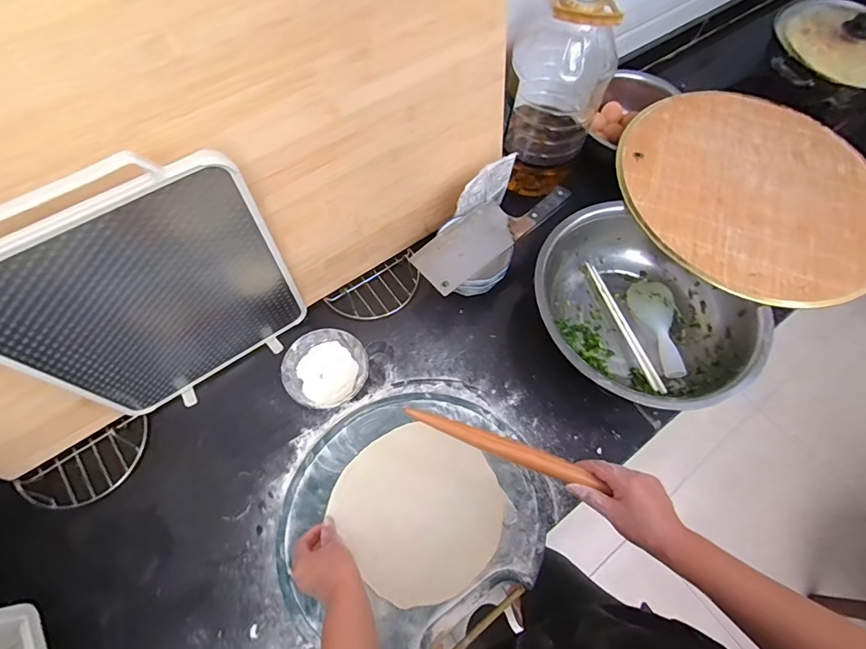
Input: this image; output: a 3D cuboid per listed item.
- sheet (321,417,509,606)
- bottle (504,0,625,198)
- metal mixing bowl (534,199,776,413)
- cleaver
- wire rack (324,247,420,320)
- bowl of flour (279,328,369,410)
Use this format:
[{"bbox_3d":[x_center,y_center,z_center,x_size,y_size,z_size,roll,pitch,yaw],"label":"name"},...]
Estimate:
[{"bbox_3d":[-0.013,0.245,0.592,0.204,0.009,0.207,-32,77,-20],"label":"sheet"},{"bbox_3d":[0.202,-0.387,0.723,0.156,0.340,0.136,15,65,5],"label":"bottle"},{"bbox_3d":[0.308,-0.015,0.691,0.298,0.109,0.320,1,65,-2],"label":"metal mixing bowl"},{"bbox_3d":[0.096,-0.156,0.716,0.276,0.028,0.088,-35,71,-17],"label":"cleaver"},{"bbox_3d":[-0.089,-0.060,0.749,0.169,0.016,0.092,-34,70,-16],"label":"wire rack"},{"bbox_3d":[-0.159,0.070,0.665,0.119,0.048,0.118,1,65,-2],"label":"bowl of flour"}]

